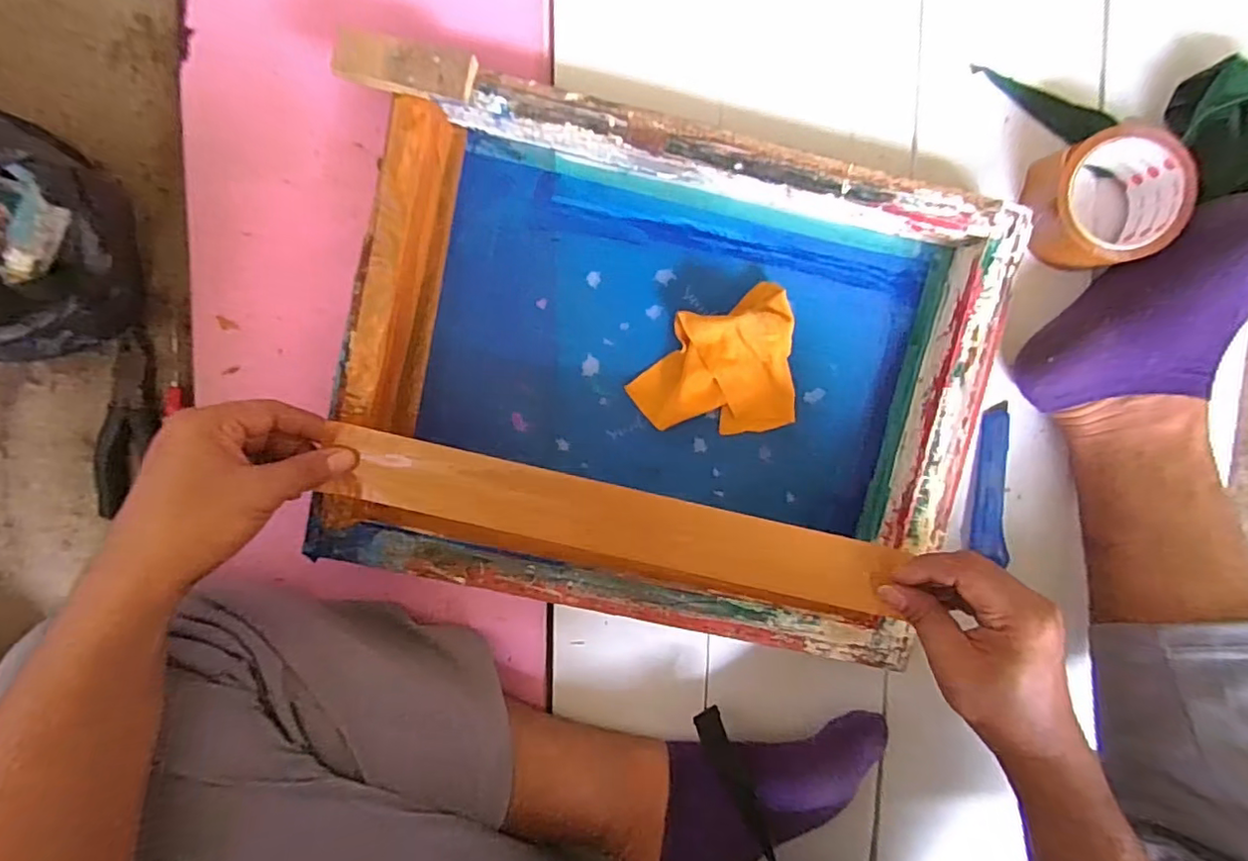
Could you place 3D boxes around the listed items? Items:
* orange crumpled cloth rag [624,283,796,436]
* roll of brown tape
[{"bbox_3d":[0.070,-0.048,0.463,0.129,0.040,0.113,-10,96,-1],"label":"orange crumpled cloth rag"},{"bbox_3d":[0.363,-0.175,0.446,0.092,0.053,0.099,0,96,-2],"label":"roll of brown tape"}]

